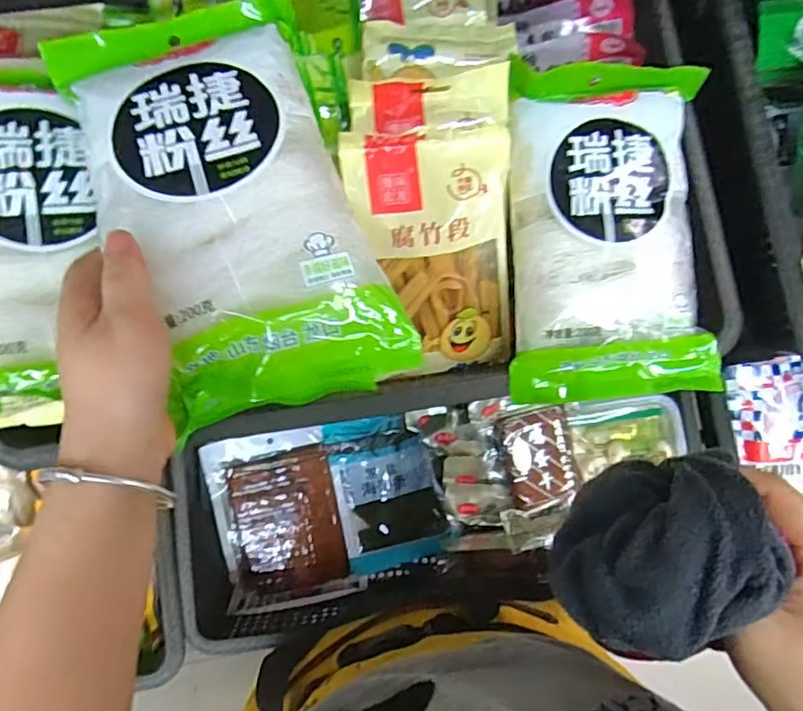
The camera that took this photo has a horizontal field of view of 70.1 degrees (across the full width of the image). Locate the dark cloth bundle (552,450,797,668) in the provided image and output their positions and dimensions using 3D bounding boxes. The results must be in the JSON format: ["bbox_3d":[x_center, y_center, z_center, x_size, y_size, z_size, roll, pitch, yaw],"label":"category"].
[{"bbox_3d":[0.119,0.091,0.261,0.072,0.077,0.090,32,75,9],"label":"dark cloth bundle"}]

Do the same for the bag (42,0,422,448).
[{"bbox_3d":[-0.101,-0.092,0.328,0.144,0.043,0.270,-23,76,-8],"label":"bag"}]

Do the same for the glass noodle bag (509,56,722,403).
[{"bbox_3d":[0.159,-0.092,0.437,0.145,0.045,0.246,-1,92,-2],"label":"glass noodle bag"}]

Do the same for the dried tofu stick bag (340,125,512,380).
[{"bbox_3d":[0.023,-0.074,0.449,0.121,0.191,0.050,-8,28,-3],"label":"dried tofu stick bag"}]

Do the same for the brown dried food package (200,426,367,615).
[{"bbox_3d":[-0.143,0.194,0.680,0.145,0.023,0.204,-10,95,-5],"label":"brown dried food package"}]

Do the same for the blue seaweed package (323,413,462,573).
[{"bbox_3d":[-0.015,0.162,0.689,0.125,0.016,0.178,-12,95,-2],"label":"blue seaweed package"}]

